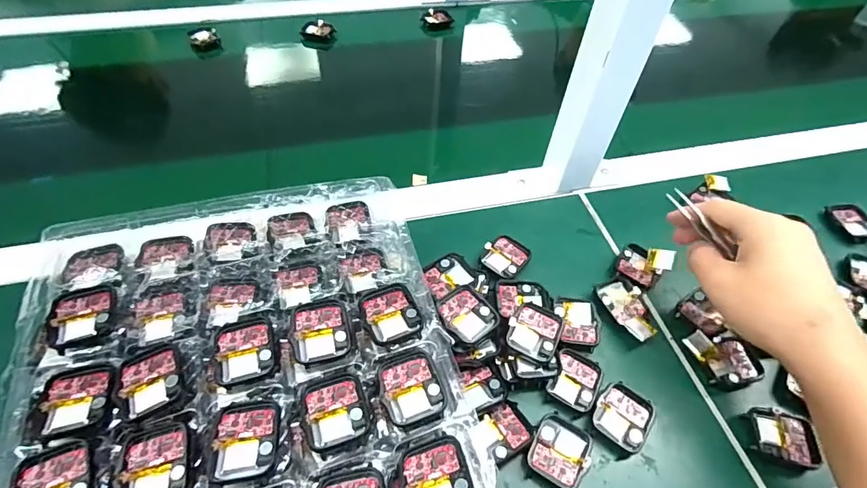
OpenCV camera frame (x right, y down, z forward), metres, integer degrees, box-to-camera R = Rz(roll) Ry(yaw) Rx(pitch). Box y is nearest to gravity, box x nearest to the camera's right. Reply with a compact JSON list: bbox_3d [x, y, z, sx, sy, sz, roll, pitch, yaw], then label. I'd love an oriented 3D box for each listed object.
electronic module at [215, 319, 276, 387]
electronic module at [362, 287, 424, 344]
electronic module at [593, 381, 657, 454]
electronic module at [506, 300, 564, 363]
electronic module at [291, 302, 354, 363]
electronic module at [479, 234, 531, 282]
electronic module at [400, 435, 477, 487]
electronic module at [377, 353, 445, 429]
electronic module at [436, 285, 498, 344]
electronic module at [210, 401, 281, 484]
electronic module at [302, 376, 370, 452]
[{"bbox_3d":[-0.123,0.071,0.288,0.036,0.010,0.043,-12,53,-12],"label":"electronic module"},{"bbox_3d":[-0.029,0.049,0.304,0.035,0.007,0.040,-20,56,-18],"label":"electronic module"},{"bbox_3d":[0.138,0.126,0.321,0.038,0.010,0.042,35,58,22],"label":"electronic module"},{"bbox_3d":[0.077,0.069,0.339,0.038,0.016,0.039,20,53,12],"label":"electronic module"},{"bbox_3d":[-0.076,0.057,0.296,0.038,0.006,0.043,-9,53,-10],"label":"electronic module"},{"bbox_3d":[0.066,0.012,0.401,0.037,0.009,0.042,32,57,20],"label":"electronic module"},{"bbox_3d":[0.002,0.127,0.240,0.036,0.013,0.046,-12,53,-12],"label":"electronic module"},{"bbox_3d":[-0.014,0.091,0.277,0.036,0.007,0.042,-14,54,-13],"label":"electronic module"},{"bbox_3d":[0.025,0.053,0.330,0.040,0.008,0.040,-34,68,-24],"label":"electronic module"},{"bbox_3d":[-0.106,0.111,0.251,0.035,0.007,0.042,-5,52,-7],"label":"electronic module"},{"bbox_3d":[-0.059,0.100,0.265,0.036,0.004,0.042,-12,53,-12],"label":"electronic module"}]

